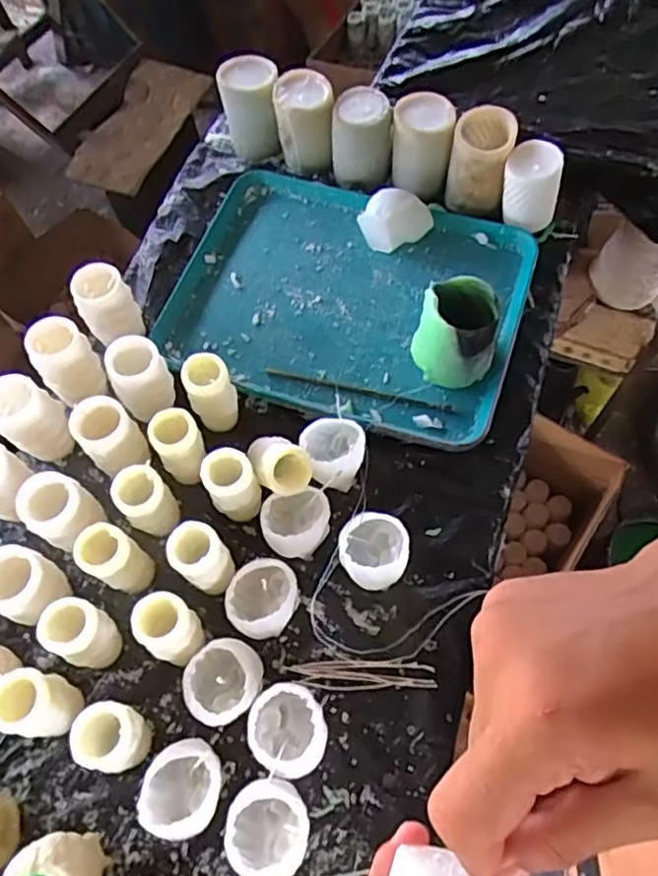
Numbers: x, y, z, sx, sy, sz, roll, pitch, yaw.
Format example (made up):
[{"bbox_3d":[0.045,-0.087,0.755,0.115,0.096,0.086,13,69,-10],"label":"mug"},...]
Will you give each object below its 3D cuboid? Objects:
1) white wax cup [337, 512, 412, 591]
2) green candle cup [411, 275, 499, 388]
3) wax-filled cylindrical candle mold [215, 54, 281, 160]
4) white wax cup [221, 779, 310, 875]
[{"bbox_3d":[0.046,0.121,0.664,0.072,0.055,0.071,-1,65,2],"label":"white wax cup"},{"bbox_3d":[0.149,-0.123,0.736,0.094,0.105,0.085,15,66,9],"label":"green candle cup"},{"bbox_3d":[-0.113,-0.485,0.930,0.085,0.107,0.084,-4,65,1],"label":"wax-filled cylindrical candle mold"},{"bbox_3d":[-0.052,0.343,0.556,0.070,0.058,0.073,-1,65,2],"label":"white wax cup"}]

